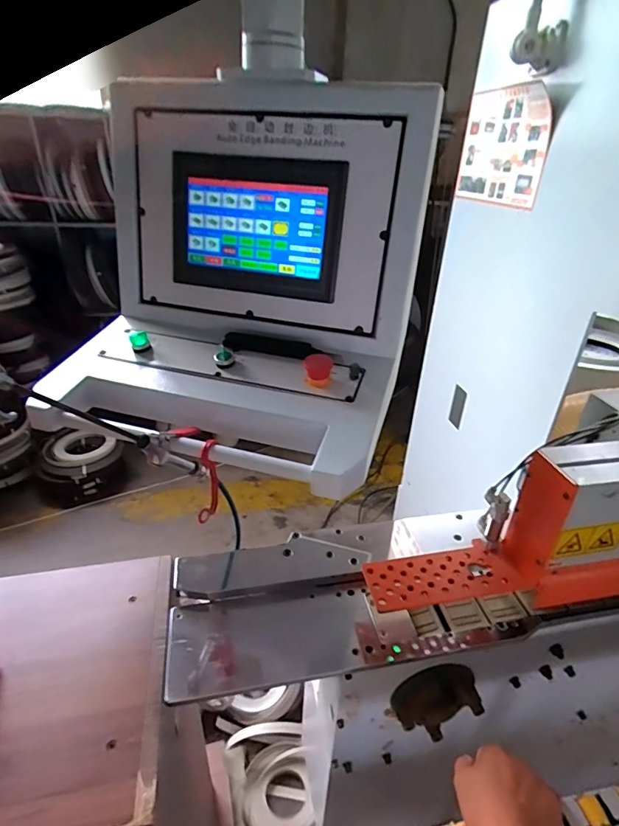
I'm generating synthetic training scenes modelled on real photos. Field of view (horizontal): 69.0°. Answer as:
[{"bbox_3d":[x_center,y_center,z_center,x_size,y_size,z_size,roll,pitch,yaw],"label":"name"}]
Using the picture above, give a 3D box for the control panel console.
[{"bbox_3d":[-0.102,-0.174,0.564,0.434,0.376,0.292,11,32,13],"label":"control panel console"}]

